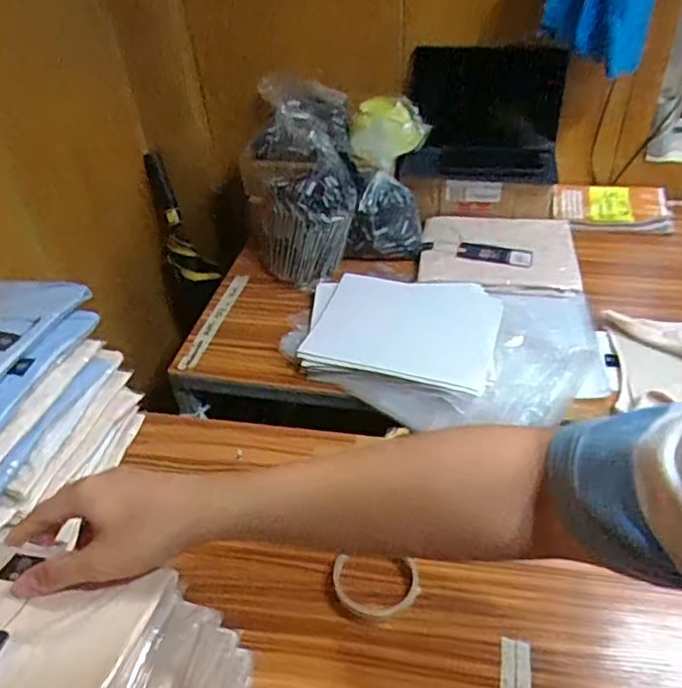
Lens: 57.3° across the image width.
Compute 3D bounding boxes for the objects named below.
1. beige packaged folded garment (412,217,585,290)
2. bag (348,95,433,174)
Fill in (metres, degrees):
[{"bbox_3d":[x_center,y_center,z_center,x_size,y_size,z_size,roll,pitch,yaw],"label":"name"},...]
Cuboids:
[{"bbox_3d":[0.278,-0.160,1.106,0.264,0.042,0.220,4,41,6],"label":"beige packaged folded garment"},{"bbox_3d":[0.090,-0.364,1.128,0.122,0.119,0.137,8,42,14],"label":"bag"}]

